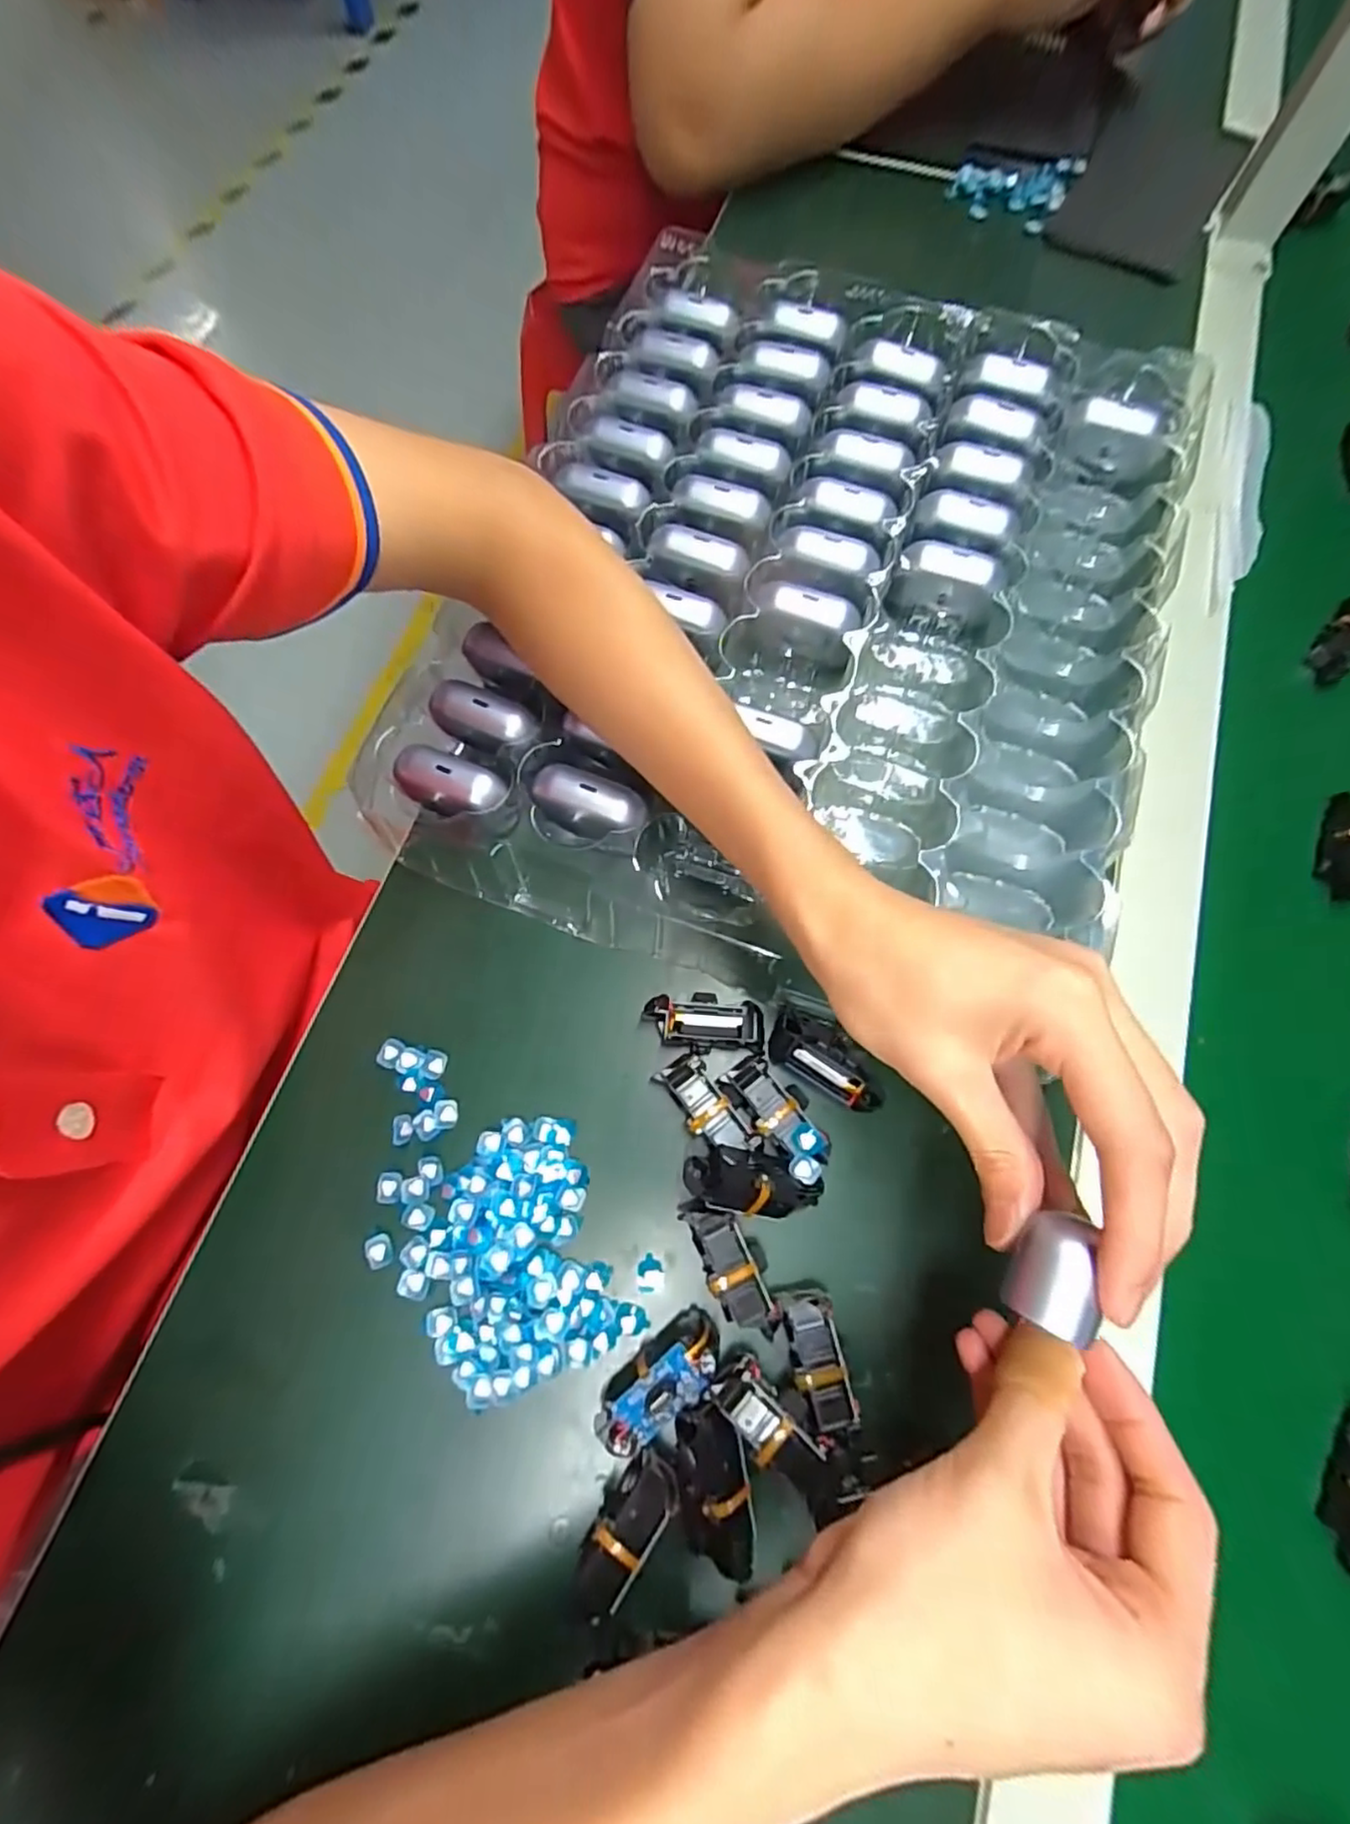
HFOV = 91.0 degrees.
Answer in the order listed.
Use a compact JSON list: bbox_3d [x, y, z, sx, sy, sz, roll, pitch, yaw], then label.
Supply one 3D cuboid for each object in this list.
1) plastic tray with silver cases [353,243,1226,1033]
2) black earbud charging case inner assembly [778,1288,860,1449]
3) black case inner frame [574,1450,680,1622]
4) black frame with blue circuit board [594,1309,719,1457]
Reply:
[{"bbox_3d":[0.080,-0.174,0.368,0.342,0.045,0.437,21,73,6],"label":"plastic tray with silver cases"},{"bbox_3d":[0.056,0.178,0.265,0.020,0.026,0.050,-11,72,-4],"label":"black earbud charging case inner assembly"},{"bbox_3d":[-0.020,0.230,0.245,0.021,0.018,0.054,34,75,10],"label":"black case inner frame"},{"bbox_3d":[-0.005,0.182,0.258,0.055,0.018,0.024,-33,75,-10],"label":"black frame with blue circuit board"}]

